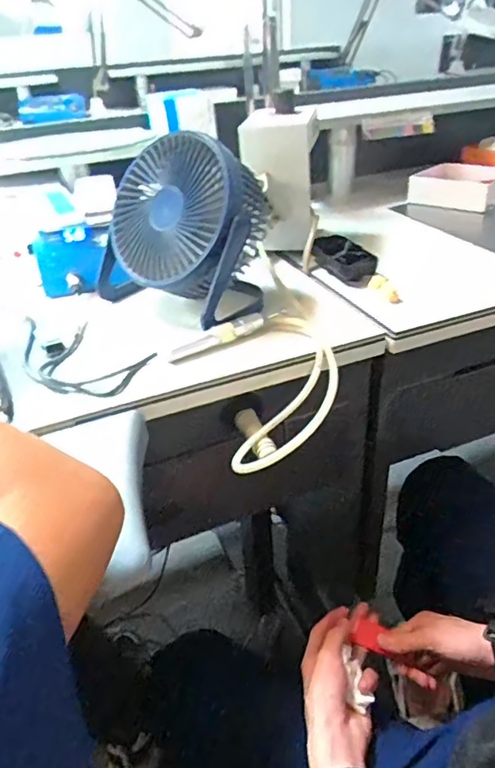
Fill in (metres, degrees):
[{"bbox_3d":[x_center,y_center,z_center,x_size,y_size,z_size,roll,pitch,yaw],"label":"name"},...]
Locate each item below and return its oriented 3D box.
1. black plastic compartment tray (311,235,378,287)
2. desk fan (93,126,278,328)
[{"bbox_3d":[0.120,-0.159,0.709,0.049,0.033,0.112,-14,35,-16],"label":"black plastic compartment tray"},{"bbox_3d":[-0.068,-0.172,0.613,0.199,0.168,0.130,20,40,31],"label":"desk fan"}]

